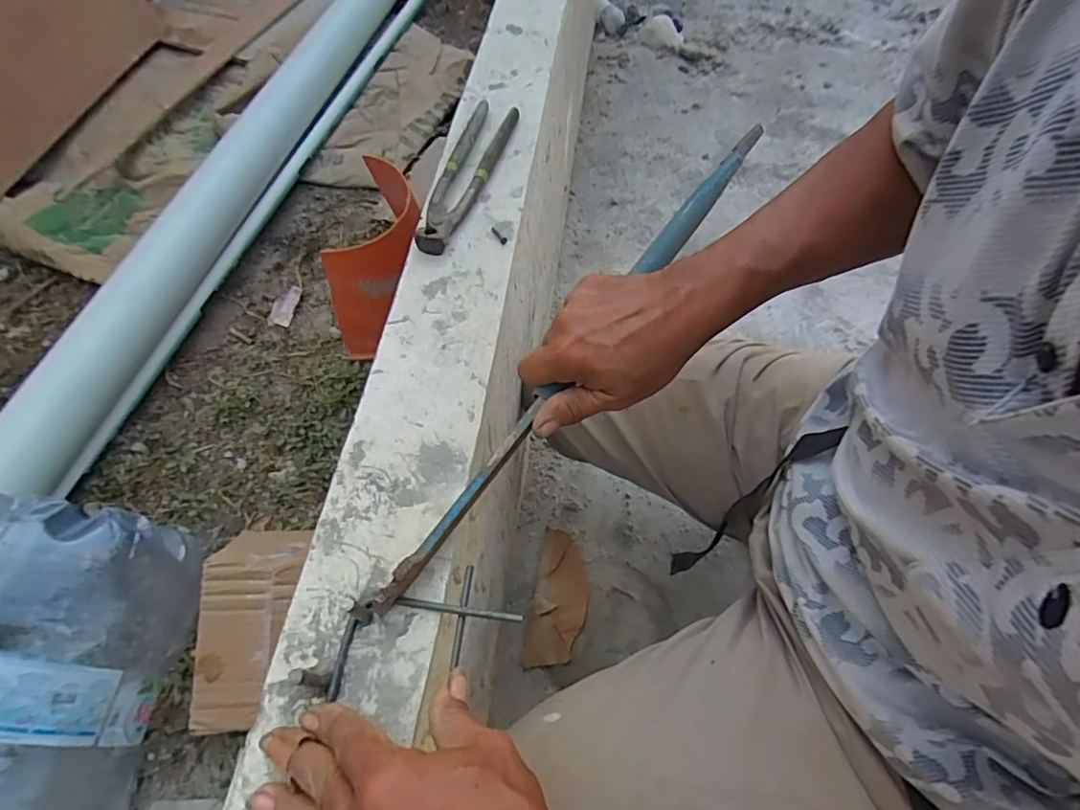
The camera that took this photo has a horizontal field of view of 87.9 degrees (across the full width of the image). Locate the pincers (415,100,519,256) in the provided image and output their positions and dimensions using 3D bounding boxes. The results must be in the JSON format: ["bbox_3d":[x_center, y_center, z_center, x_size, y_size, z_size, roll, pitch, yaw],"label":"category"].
[{"bbox_3d":[-0.071,-0.234,0.564,0.044,0.023,0.218,12,60,7],"label":"pincers"}]

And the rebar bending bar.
[{"bbox_3d":[0.042,-0.054,0.433,0.024,0.028,0.512,33,70,16],"label":"rebar bending bar"}]

